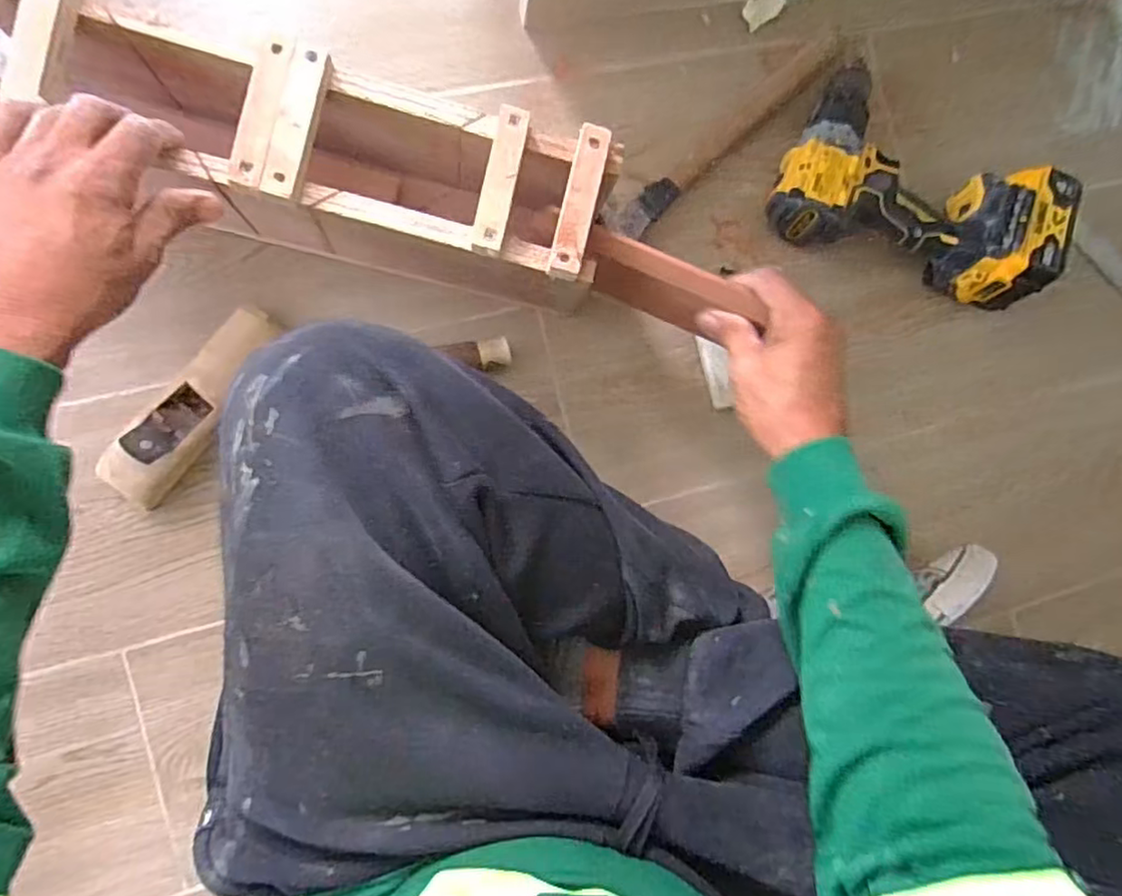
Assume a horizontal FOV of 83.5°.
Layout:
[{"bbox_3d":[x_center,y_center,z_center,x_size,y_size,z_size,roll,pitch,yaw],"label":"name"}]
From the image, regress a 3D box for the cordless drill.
[{"bbox_3d":[0.338,-0.229,0.589,0.260,0.100,0.171,32,84,-6],"label":"cordless drill"}]

